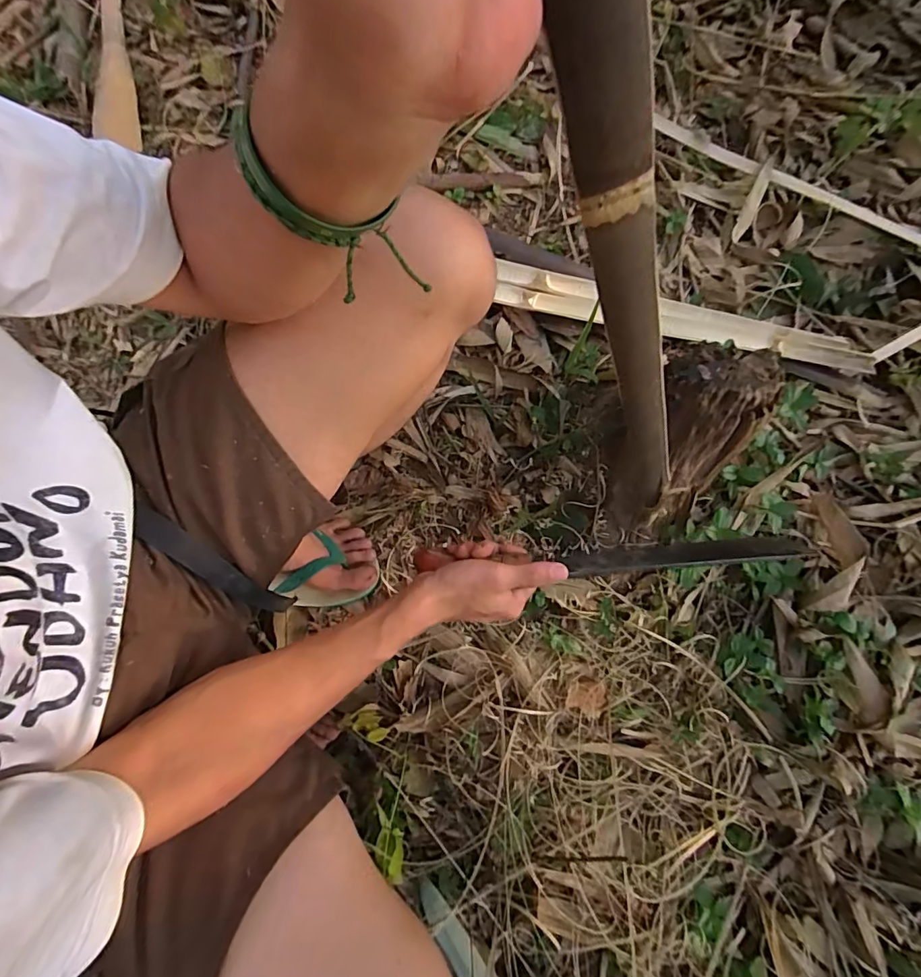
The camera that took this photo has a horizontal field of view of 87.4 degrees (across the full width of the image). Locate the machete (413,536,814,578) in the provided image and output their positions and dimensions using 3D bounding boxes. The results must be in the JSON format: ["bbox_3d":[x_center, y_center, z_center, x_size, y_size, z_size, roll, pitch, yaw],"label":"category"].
[{"bbox_3d":[0.118,0.066,0.441,0.337,0.022,0.030,-4,73,15],"label":"machete"}]

